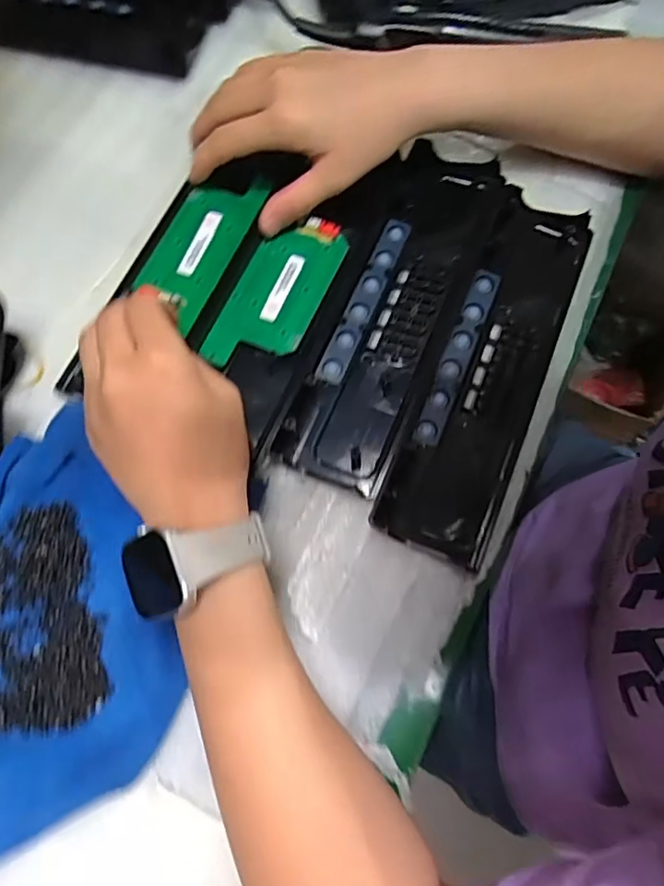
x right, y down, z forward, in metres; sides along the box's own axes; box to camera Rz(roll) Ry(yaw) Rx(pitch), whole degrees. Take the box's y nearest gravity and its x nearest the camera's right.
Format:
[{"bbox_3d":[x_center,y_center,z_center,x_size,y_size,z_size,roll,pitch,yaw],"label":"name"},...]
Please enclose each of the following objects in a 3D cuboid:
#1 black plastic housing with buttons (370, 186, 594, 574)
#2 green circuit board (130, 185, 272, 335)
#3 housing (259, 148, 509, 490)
[{"bbox_3d":[0.098,-0.047,0.347,0.063,0.021,0.238,22,73,7],"label":"black plastic housing with buttons"},{"bbox_3d":[-0.087,-0.130,0.372,0.057,0.011,0.108,28,74,9],"label":"green circuit board"},{"bbox_3d":[0.037,-0.089,0.360,0.076,0.015,0.241,23,73,7],"label":"housing"}]

